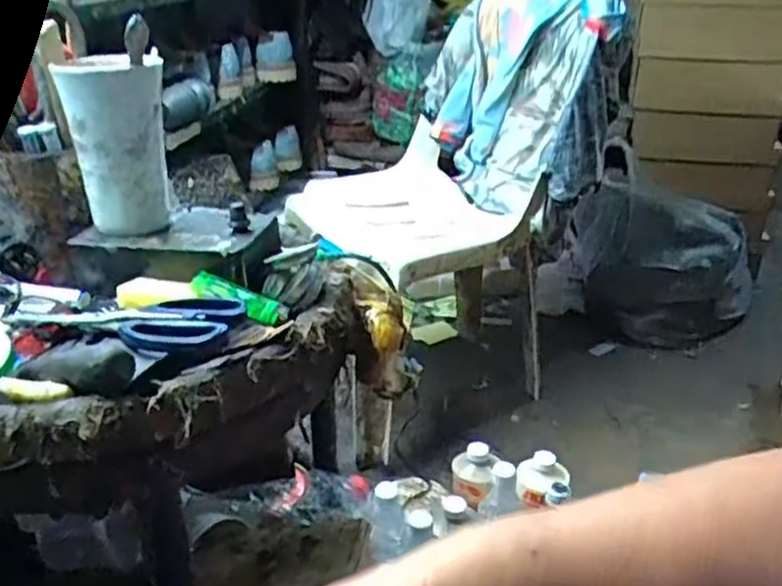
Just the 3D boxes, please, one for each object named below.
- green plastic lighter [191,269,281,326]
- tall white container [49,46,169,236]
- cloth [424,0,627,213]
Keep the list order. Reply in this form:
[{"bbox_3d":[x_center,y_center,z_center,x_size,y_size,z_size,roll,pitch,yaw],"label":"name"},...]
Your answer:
[{"bbox_3d":[-0.124,0.005,0.569,0.075,0.016,0.027,22,30,7],"label":"green plastic lighter"},{"bbox_3d":[-0.228,-0.128,0.608,0.076,0.138,0.076,-11,28,-20],"label":"tall white container"},{"bbox_3d":[0.220,-0.361,1.299,0.138,0.382,0.386,-15,30,-28],"label":"cloth"}]

